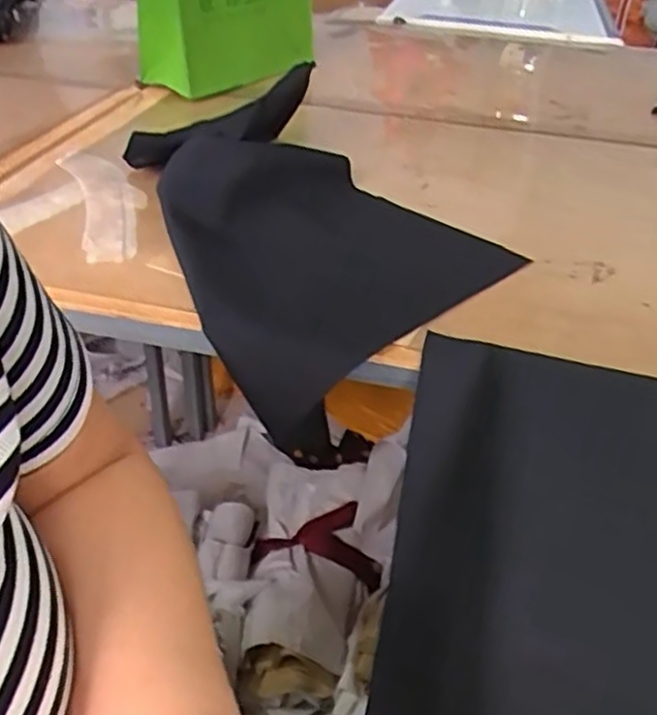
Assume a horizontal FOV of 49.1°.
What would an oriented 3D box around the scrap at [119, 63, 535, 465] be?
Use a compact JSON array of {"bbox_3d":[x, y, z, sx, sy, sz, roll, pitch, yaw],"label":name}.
[{"bbox_3d":[-0.044,-0.129,0.730,0.324,0.145,0.392,-26,45,-33],"label":"scrap"}]

